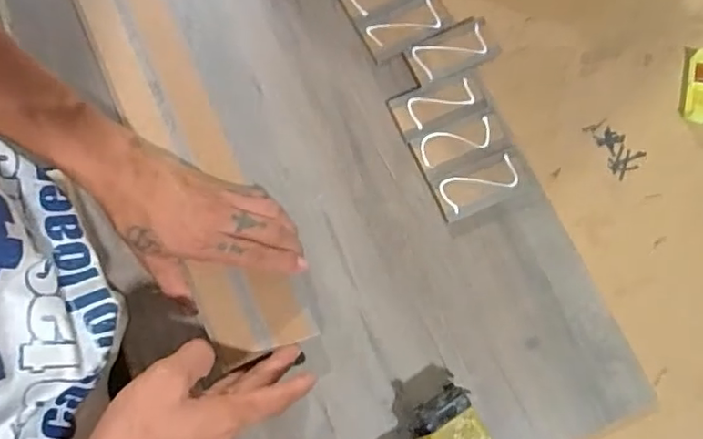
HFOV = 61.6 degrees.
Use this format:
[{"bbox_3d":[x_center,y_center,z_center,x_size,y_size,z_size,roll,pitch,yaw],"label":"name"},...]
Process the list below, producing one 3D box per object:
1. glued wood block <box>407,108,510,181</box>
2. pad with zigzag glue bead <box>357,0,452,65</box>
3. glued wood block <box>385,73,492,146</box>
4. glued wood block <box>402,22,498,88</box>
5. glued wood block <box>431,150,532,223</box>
[{"bbox_3d":[0.094,-0.065,0.504,0.083,0.006,0.037,-24,79,-4],"label":"glued wood block"},{"bbox_3d":[0.049,-0.175,0.536,0.078,0.006,0.038,-27,79,-5],"label":"pad with zigzag glue bead"},{"bbox_3d":[0.078,-0.099,0.512,0.084,0.007,0.041,-22,79,-4],"label":"glued wood block"},{"bbox_3d":[0.091,-0.149,0.526,0.086,0.010,0.039,-27,79,-5],"label":"glued wood block"},{"bbox_3d":[0.109,-0.027,0.497,0.075,0.006,0.041,-20,79,-3],"label":"glued wood block"}]

